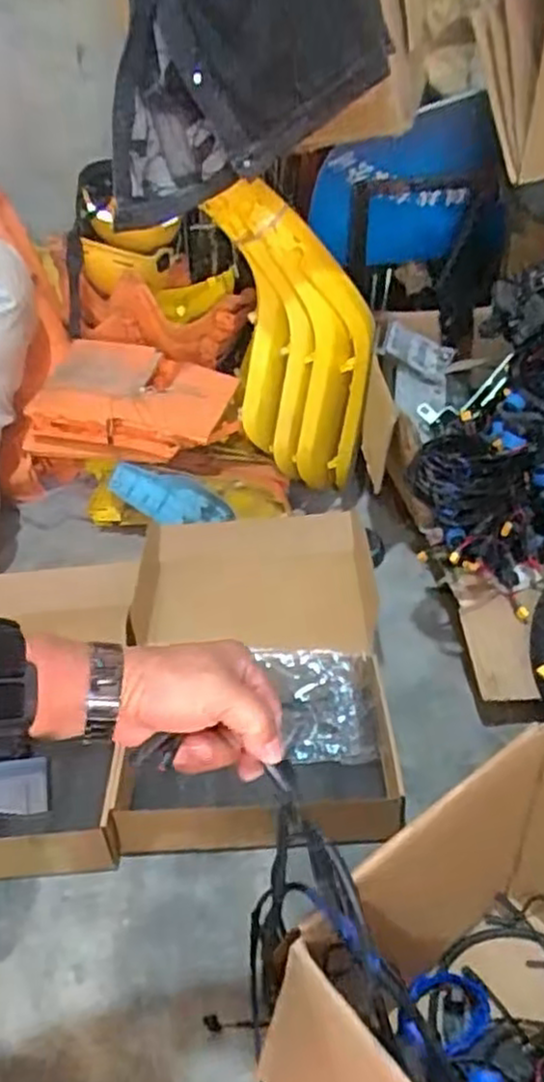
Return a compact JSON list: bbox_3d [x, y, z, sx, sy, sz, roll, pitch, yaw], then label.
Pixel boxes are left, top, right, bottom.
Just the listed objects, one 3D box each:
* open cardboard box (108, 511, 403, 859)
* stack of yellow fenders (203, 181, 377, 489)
[{"bbox_3d":[-0.017,0.170,1.108,0.369,0.120,0.607,-5,36,-1],"label":"open cardboard box"},{"bbox_3d":[0.052,-0.372,1.390,0.235,0.557,0.160,-17,15,-17],"label":"stack of yellow fenders"}]

